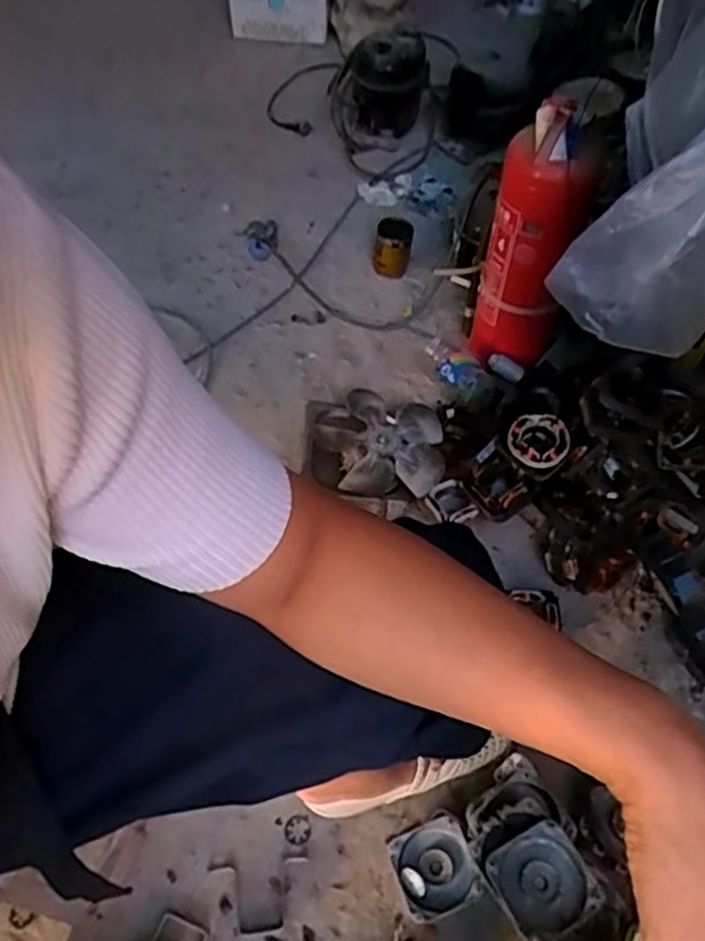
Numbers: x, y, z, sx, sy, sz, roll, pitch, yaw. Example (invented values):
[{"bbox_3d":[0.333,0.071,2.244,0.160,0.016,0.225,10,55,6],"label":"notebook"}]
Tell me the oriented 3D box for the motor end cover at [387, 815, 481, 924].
[{"bbox_3d":[0.088,0.417,0.763,0.079,0.024,0.084,-14,55,-13],"label":"motor end cover"}]

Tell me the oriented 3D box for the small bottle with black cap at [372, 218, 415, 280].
[{"bbox_3d":[0.072,-0.393,1.300,0.068,0.098,0.065,6,53,2],"label":"small bottle with black cap"}]

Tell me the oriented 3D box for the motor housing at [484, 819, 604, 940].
[{"bbox_3d":[0.176,0.379,0.672,0.082,0.026,0.082,-25,58,-20],"label":"motor housing"}]

